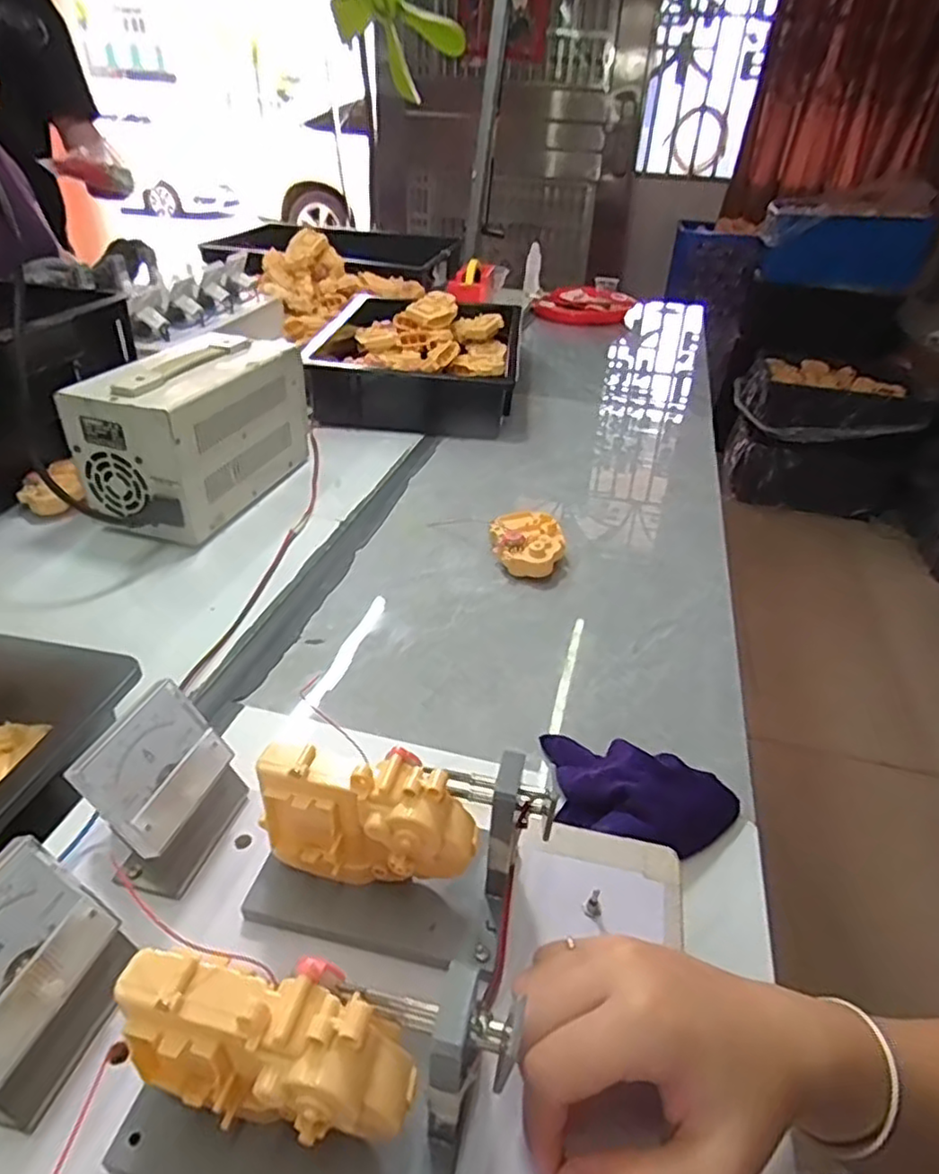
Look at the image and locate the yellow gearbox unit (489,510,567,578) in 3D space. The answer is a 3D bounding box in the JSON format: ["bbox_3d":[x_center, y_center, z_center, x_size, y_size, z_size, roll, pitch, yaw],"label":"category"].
[{"bbox_3d":[0.061,-0.045,0.706,0.078,0.037,0.092,3,36,3],"label":"yellow gearbox unit"}]

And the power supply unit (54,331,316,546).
[{"bbox_3d":[-0.307,-0.178,0.763,0.133,0.167,0.260,9,36,11],"label":"power supply unit"}]

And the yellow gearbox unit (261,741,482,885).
[{"bbox_3d":[-0.045,0.104,0.300,0.096,0.064,0.033,11,36,10],"label":"yellow gearbox unit"}]

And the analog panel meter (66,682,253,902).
[{"bbox_3d":[-0.147,0.098,0.325,0.038,0.075,0.068,14,37,14],"label":"analog panel meter"}]

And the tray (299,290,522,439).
[{"bbox_3d":[-0.094,-0.396,1.136,0.348,0.103,0.466,4,35,1],"label":"tray"}]

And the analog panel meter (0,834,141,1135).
[{"bbox_3d":[-0.171,0.146,0.250,0.048,0.066,0.068,14,37,14],"label":"analog panel meter"}]

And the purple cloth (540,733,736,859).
[{"bbox_3d":[0.106,0.137,0.442,0.138,0.047,0.082,15,38,19],"label":"purple cloth"}]

